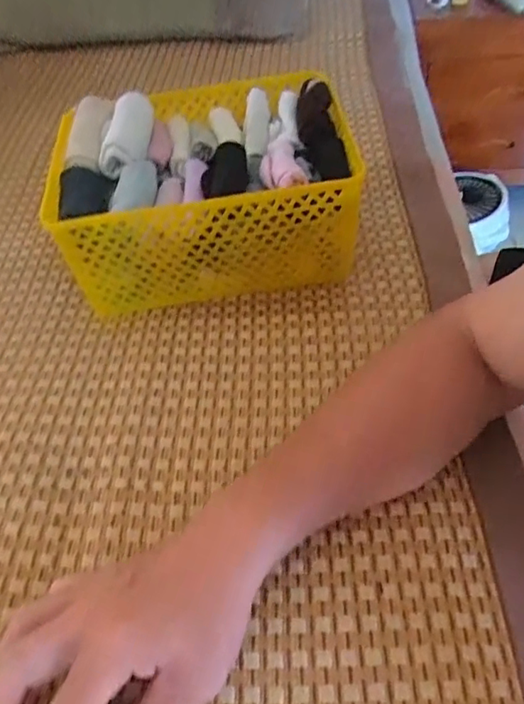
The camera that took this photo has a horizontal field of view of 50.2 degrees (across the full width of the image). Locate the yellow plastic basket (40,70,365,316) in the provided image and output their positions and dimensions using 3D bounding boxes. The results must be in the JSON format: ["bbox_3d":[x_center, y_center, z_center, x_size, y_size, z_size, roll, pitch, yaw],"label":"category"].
[{"bbox_3d":[-0.051,-0.165,0.564,0.269,0.123,0.208,-6,49,1],"label":"yellow plastic basket"}]

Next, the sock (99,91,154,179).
[{"bbox_3d":[-0.130,-0.214,0.537,0.039,0.037,0.106,-2,50,4],"label":"sock"}]

